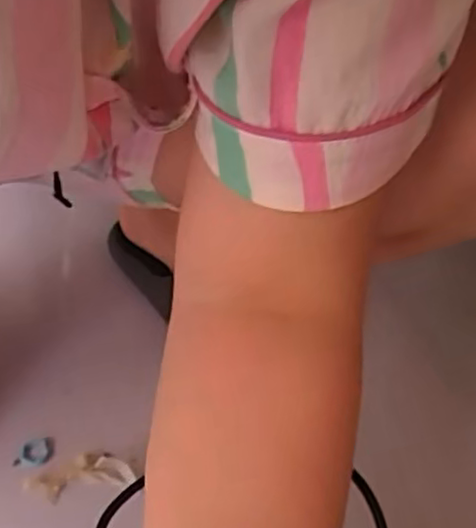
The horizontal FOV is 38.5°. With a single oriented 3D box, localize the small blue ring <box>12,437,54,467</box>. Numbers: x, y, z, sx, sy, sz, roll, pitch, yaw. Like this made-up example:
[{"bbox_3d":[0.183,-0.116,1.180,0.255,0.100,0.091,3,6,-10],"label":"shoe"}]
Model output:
[{"bbox_3d":[-0.165,0.152,0.553,0.029,0.004,0.028,5,38,-4],"label":"small blue ring"}]

